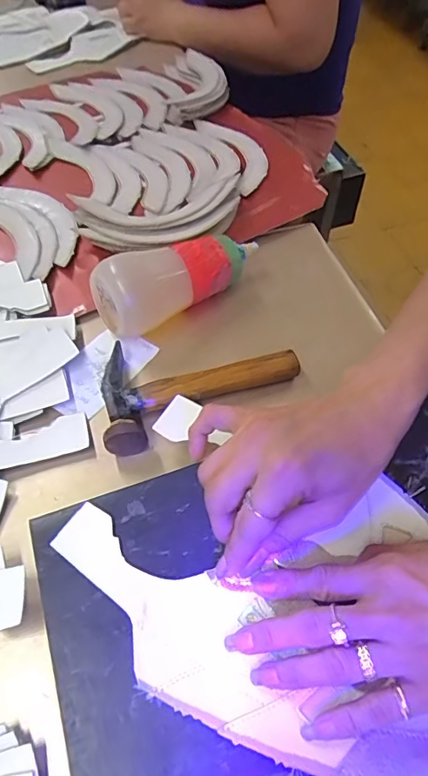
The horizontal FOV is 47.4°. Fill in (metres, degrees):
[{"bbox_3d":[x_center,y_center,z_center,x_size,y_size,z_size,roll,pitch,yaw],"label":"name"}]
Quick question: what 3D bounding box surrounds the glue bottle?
[{"bbox_3d":[-0.024,-0.098,0.417,0.156,0.050,0.053,-30,61,-20],"label":"glue bottle"}]

